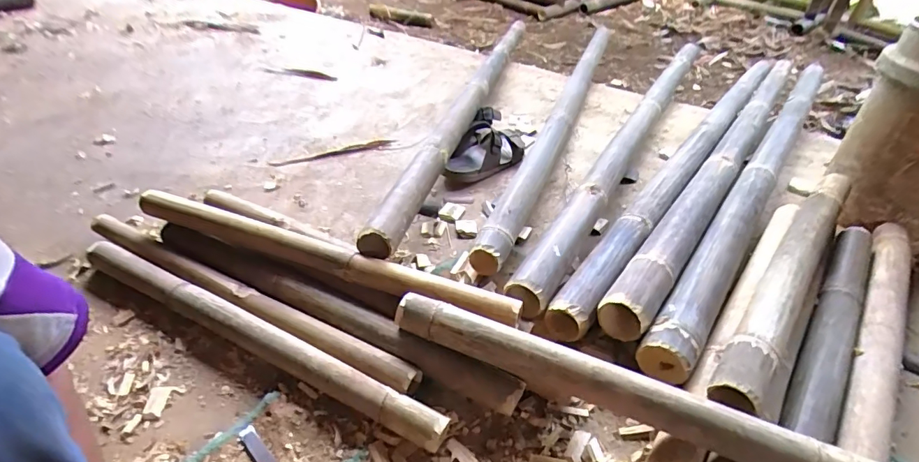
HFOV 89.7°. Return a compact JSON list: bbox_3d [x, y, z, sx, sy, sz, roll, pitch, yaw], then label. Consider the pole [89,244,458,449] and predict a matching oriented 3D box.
[{"bbox_3d":[-0.306,0.145,0.663,0.642,0.050,0.048,19,42,19],"label":"pole"}]

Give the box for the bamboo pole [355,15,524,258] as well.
[{"bbox_3d":[0.032,-0.332,1.166,0.064,0.058,1.219,12,40,11],"label":"bamboo pole"}]

